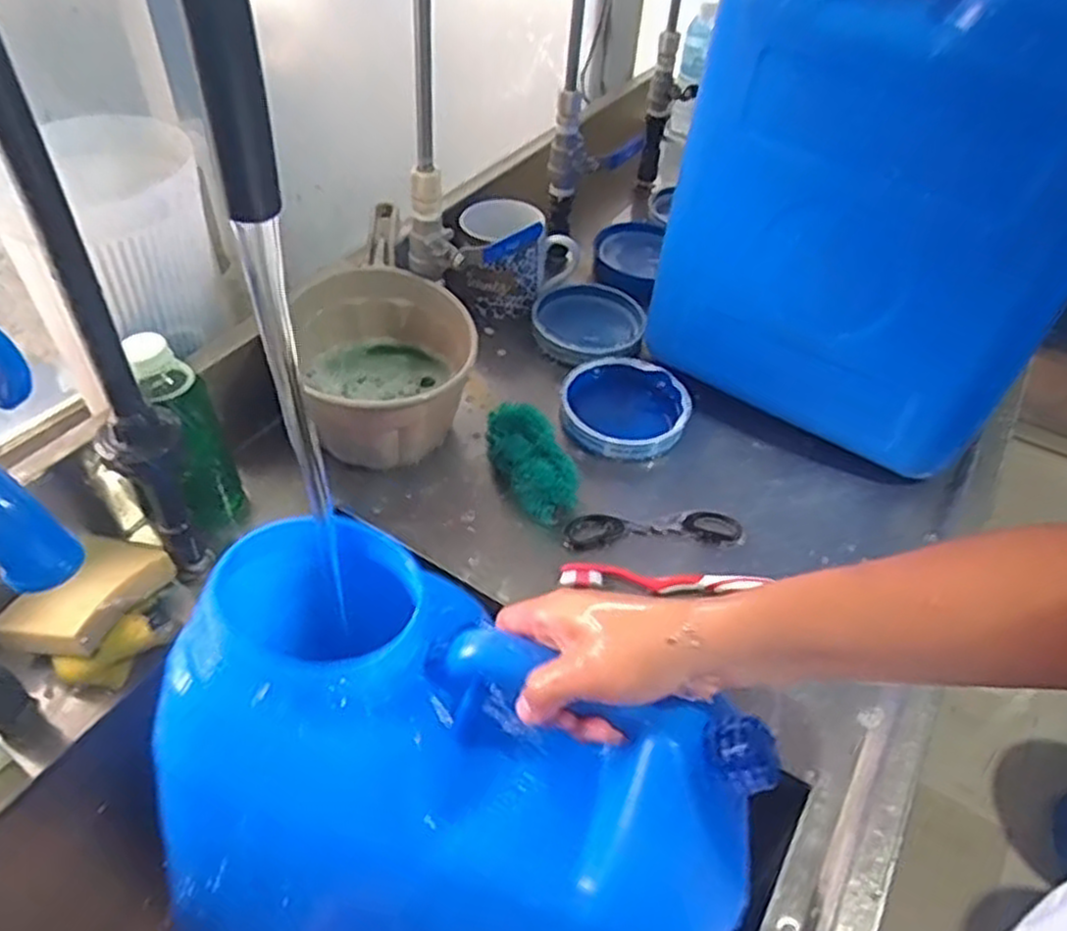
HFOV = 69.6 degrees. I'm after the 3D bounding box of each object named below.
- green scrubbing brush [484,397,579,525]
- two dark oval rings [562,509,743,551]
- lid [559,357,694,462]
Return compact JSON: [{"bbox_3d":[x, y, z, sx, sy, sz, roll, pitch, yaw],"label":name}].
[{"bbox_3d":[0.002,-0.002,0.661,0.060,0.038,0.115,-16,49,-18],"label":"green scrubbing brush"},{"bbox_3d":[0.101,0.053,0.644,0.152,0.013,0.034,-4,46,-8],"label":"two dark oval rings"},{"bbox_3d":[0.086,-0.058,0.725,0.117,0.020,0.118,2,45,-2],"label":"lid"}]

